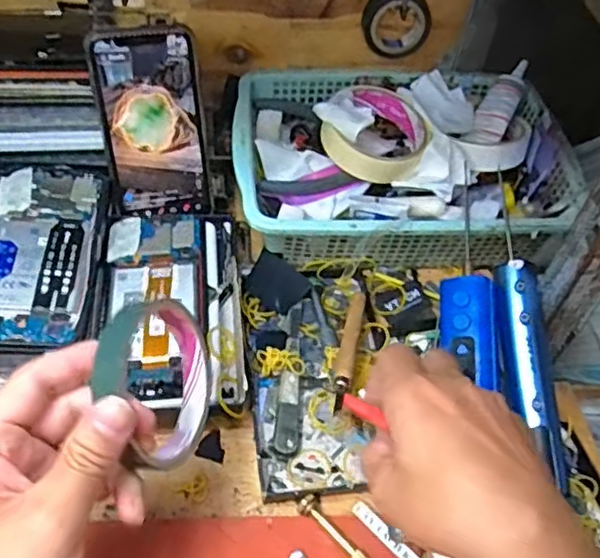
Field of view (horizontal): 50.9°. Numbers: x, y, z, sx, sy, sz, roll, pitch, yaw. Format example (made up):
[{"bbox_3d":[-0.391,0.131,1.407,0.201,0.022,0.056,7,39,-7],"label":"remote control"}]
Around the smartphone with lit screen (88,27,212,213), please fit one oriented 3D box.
[{"bbox_3d":[-0.110,-0.115,0.481,0.072,0.138,0.006,-9,31,-12],"label":"smartphone with lit screen"}]

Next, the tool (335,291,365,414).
[{"bbox_3d":[0.034,0.046,0.437,0.012,0.008,0.122,12,35,5],"label":"tool"}]

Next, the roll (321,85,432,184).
[{"bbox_3d":[0.062,-0.125,0.531,0.085,0.039,0.084,2,51,-3],"label":"roll"}]

